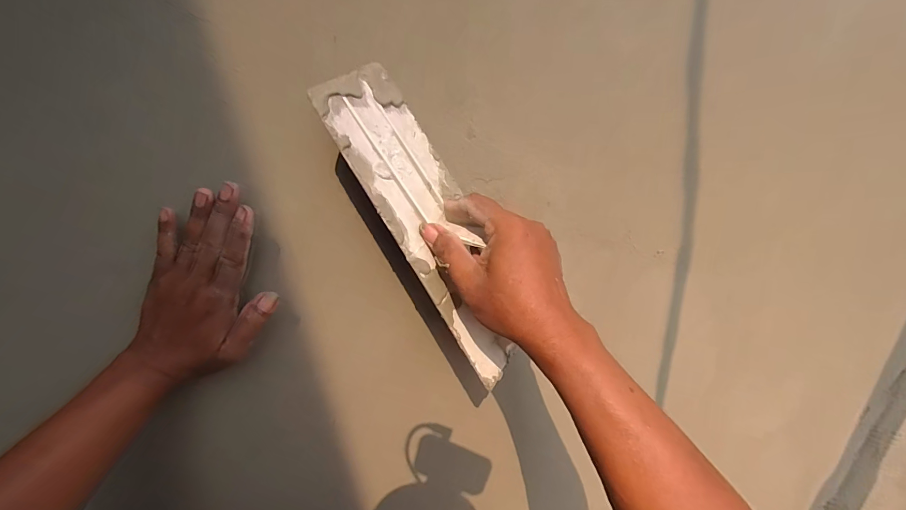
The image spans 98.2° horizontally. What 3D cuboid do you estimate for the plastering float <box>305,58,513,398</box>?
[{"bbox_3d":[-0.008,-0.016,0.347,0.055,0.304,0.103,-12,17,46],"label":"plastering float"}]

